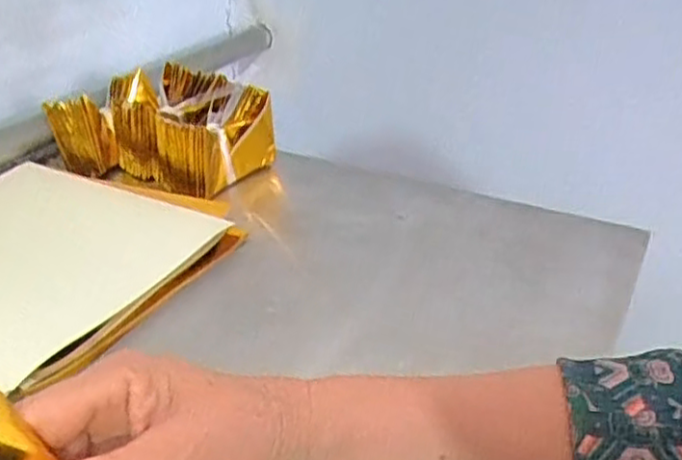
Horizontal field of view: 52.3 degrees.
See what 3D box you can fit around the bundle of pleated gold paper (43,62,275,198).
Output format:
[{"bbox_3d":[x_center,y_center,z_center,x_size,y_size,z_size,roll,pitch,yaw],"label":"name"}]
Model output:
[{"bbox_3d":[-0.172,-0.100,0.673,0.199,0.075,0.107,16,35,26],"label":"bundle of pleated gold paper"}]

